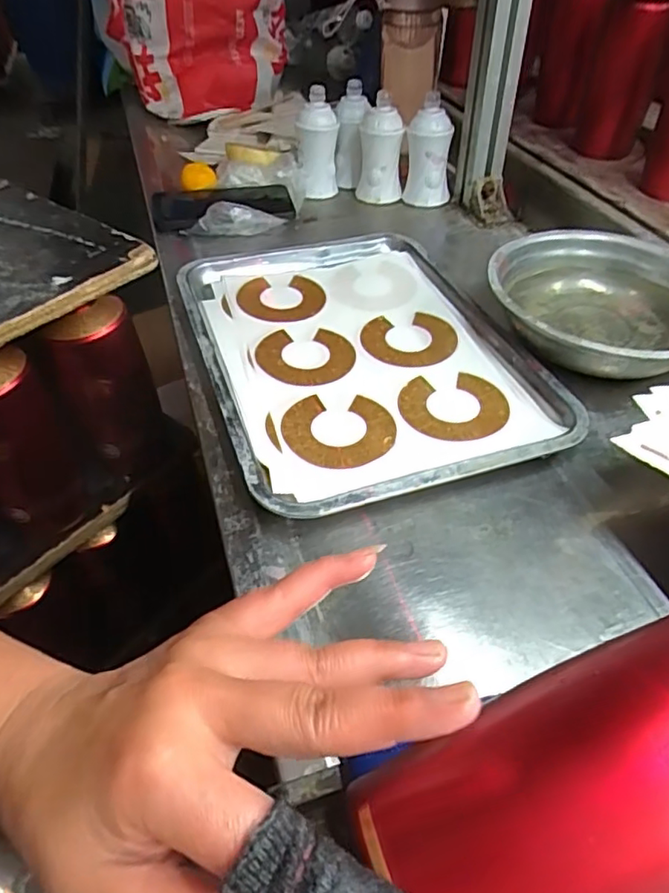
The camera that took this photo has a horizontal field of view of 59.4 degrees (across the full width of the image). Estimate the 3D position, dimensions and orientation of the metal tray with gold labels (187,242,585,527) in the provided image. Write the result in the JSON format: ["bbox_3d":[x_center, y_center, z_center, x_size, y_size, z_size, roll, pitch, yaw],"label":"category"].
[{"bbox_3d":[0.017,-0.093,0.504,0.253,0.030,0.344,-17,46,-11],"label":"metal tray with gold labels"}]

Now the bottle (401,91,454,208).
[{"bbox_3d":[0.115,-0.355,0.719,0.056,0.105,0.044,-15,46,-9],"label":"bottle"}]

